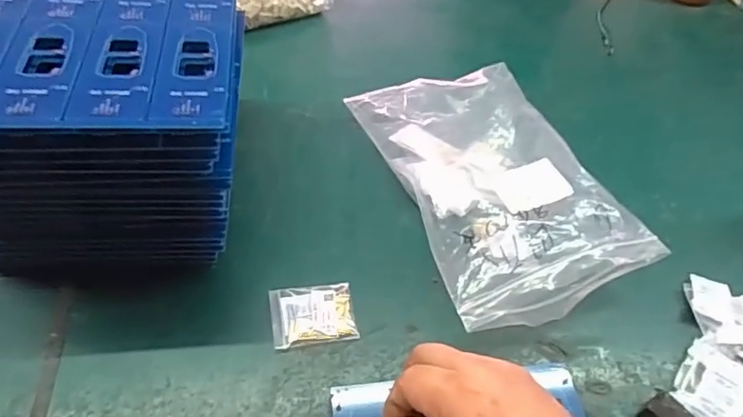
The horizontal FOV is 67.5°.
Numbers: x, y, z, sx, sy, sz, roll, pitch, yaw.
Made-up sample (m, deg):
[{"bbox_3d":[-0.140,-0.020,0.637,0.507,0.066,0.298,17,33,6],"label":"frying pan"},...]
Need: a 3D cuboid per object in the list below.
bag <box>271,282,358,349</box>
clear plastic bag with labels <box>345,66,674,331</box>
[{"bbox_3d":[-0.042,0.076,0.405,0.059,0.004,0.045,-7,51,-12],"label":"bag"},{"bbox_3d":[0.102,-0.026,0.460,0.158,0.073,0.243,-13,53,-16],"label":"clear plastic bag with labels"}]

